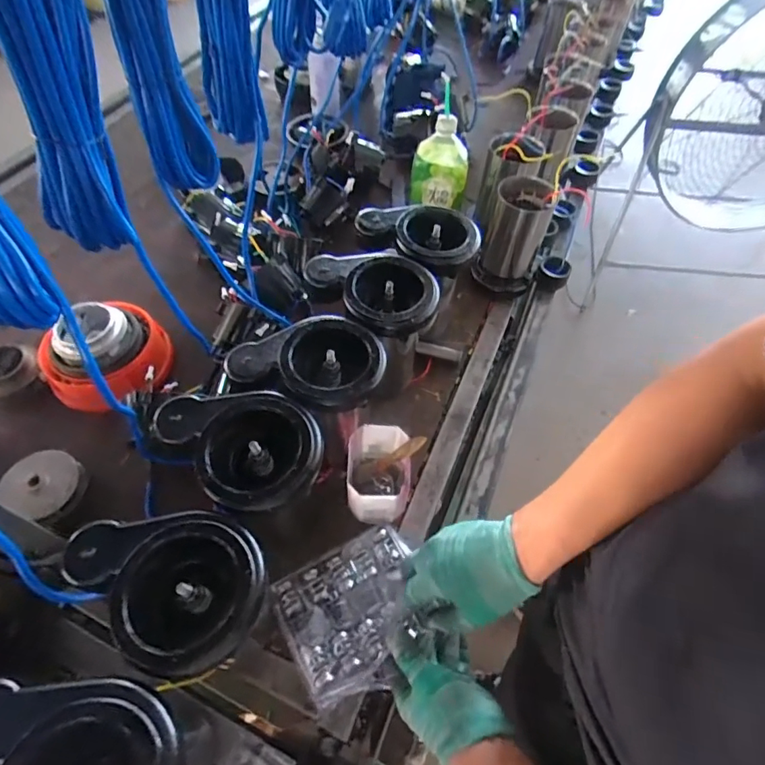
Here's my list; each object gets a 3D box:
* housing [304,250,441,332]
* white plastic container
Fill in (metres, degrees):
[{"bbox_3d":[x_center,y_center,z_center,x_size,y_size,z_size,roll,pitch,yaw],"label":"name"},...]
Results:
[{"bbox_3d":[-0.014,-0.112,0.579,0.167,0.053,0.118,1,58,-2],"label":"housing"},{"bbox_3d":[-0.007,0.117,0.566,0.073,0.100,0.099,4,58,0],"label":"white plastic container"}]

